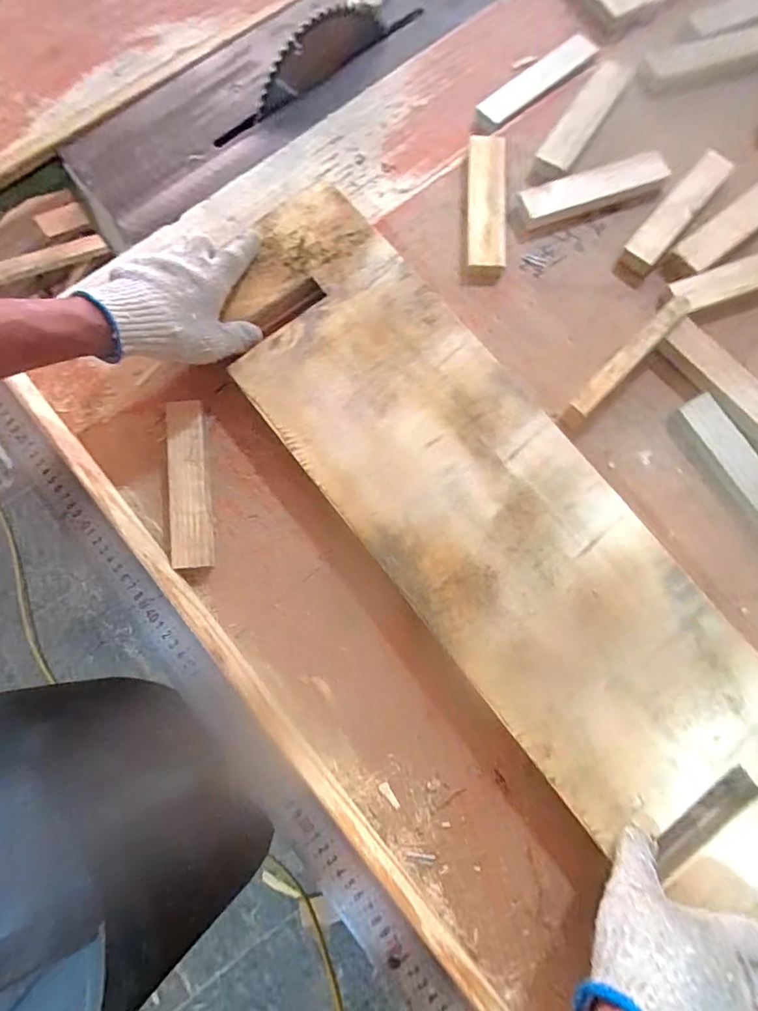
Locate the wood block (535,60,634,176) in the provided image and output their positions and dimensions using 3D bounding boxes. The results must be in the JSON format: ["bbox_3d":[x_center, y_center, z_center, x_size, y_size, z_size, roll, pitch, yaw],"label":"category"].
[{"bbox_3d":[0.220,-0.416,0.541,0.038,0.018,0.168,32,81,7],"label":"wood block"}]

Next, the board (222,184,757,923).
[{"bbox_3d":[0.102,0.018,0.436,0.196,0.013,0.691,-38,80,-6],"label":"board"}]

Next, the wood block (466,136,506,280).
[{"bbox_3d":[0.111,-0.314,0.525,0.037,0.020,0.164,2,79,2],"label":"wood block"}]

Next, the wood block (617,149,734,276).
[{"bbox_3d":[0.303,-0.299,0.519,0.033,0.019,0.154,40,83,8],"label":"wood block"}]

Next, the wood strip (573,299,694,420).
[{"bbox_3d":[0.233,-0.136,0.478,0.159,0.038,0.020,-44,81,-7],"label":"wood strip"}]

